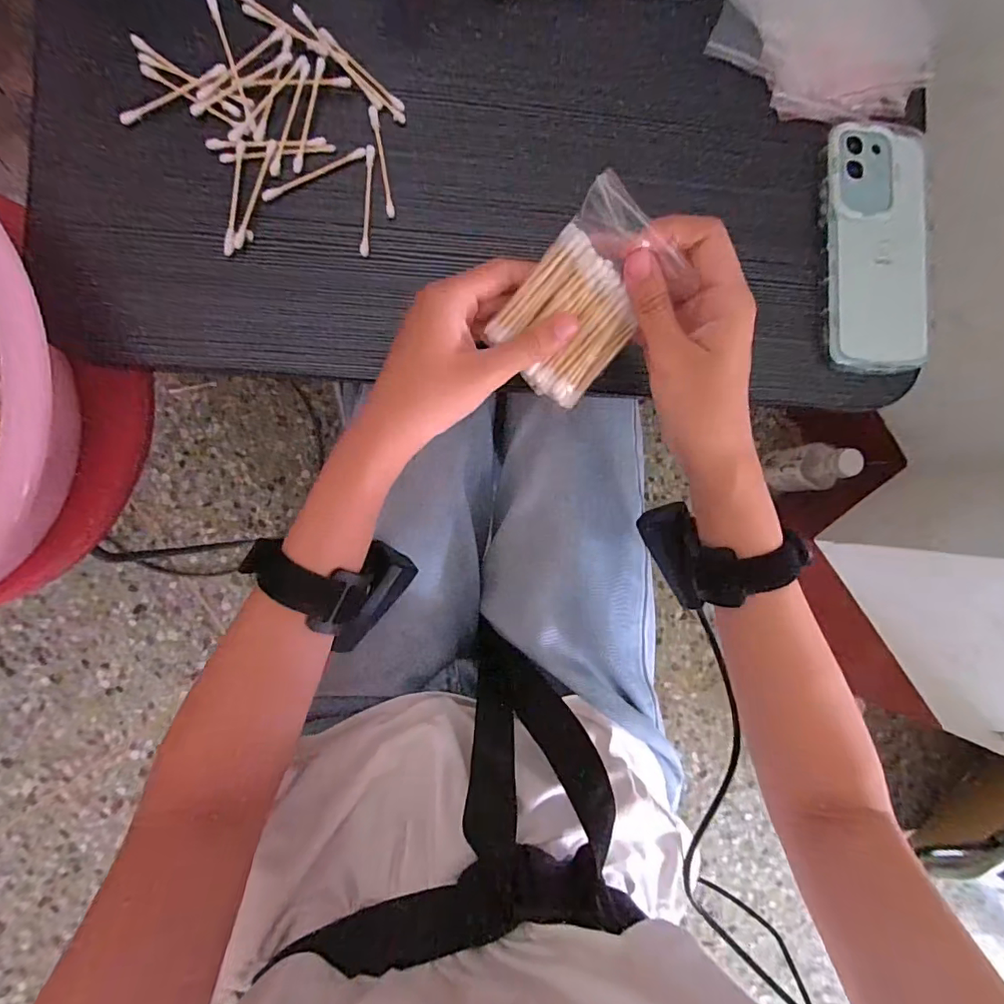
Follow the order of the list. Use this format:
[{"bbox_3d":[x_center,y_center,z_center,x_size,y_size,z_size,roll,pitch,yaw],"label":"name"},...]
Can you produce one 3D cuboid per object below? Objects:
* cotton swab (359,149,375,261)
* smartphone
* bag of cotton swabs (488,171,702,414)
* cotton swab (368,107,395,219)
[{"bbox_3d":[-0.085,-0.190,0.319,0.005,0.004,0.069,4,88,-7],"label":"cotton swab"},{"bbox_3d":[0.261,-0.178,0.349,0.073,0.009,0.171,1,89,-7],"label":"smartphone"},{"bbox_3d":[0.044,-0.105,0.270,0.063,0.014,0.099,34,112,-16],"label":"bag of cotton swabs"},{"bbox_3d":[-0.076,-0.216,0.321,0.006,0.005,0.067,-9,90,-7],"label":"cotton swab"}]

